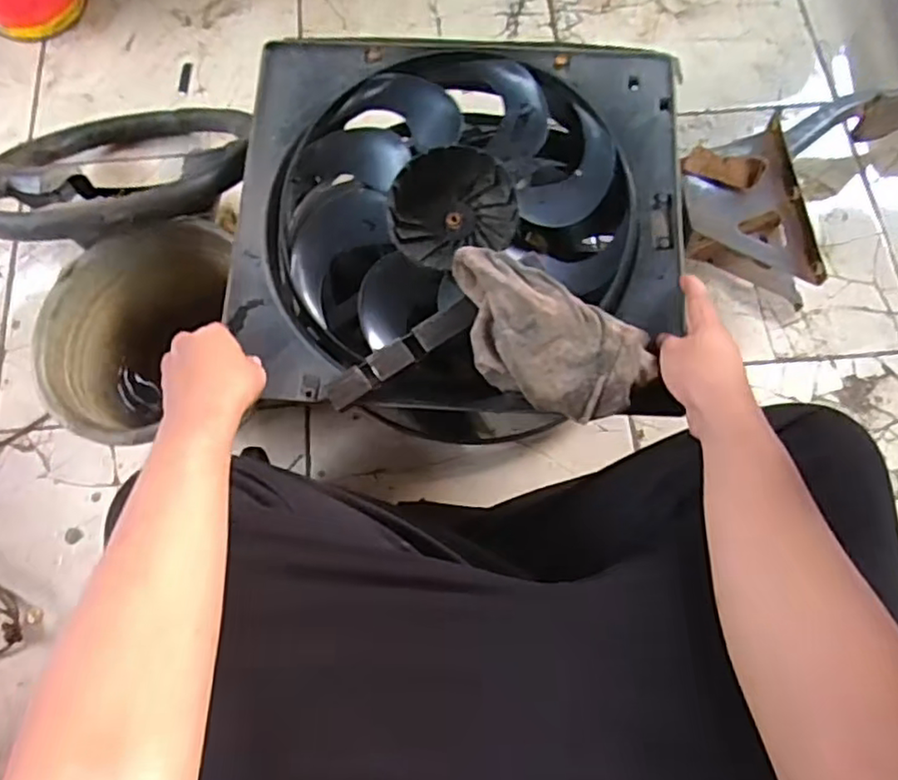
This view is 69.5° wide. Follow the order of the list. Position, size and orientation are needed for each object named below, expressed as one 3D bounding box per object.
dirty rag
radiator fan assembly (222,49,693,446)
[{"bbox_3d":[0.086,-0.050,0.608,0.202,0.048,0.107,29,73,10],"label":"dirty rag"},{"bbox_3d":[0.009,-0.177,0.685,0.437,0.099,0.403,3,75,0],"label":"radiator fan assembly"}]

